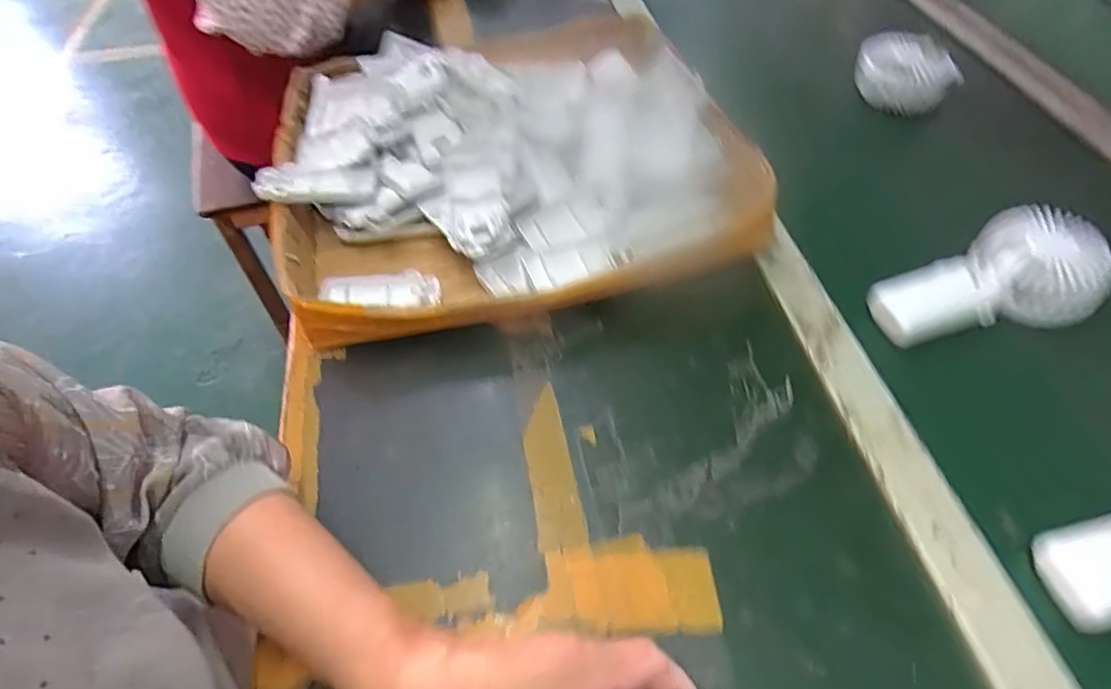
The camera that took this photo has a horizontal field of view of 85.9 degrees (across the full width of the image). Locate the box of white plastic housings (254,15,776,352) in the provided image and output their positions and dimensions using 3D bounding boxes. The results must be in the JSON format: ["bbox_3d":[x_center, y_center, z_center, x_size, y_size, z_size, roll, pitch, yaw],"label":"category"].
[{"bbox_3d":[-0.050,-0.178,0.557,0.386,0.094,0.359,-14,53,-9],"label":"box of white plastic housings"}]

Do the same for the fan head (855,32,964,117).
[{"bbox_3d":[0.384,-0.295,0.660,0.101,0.053,0.075,17,56,16],"label":"fan head"}]

